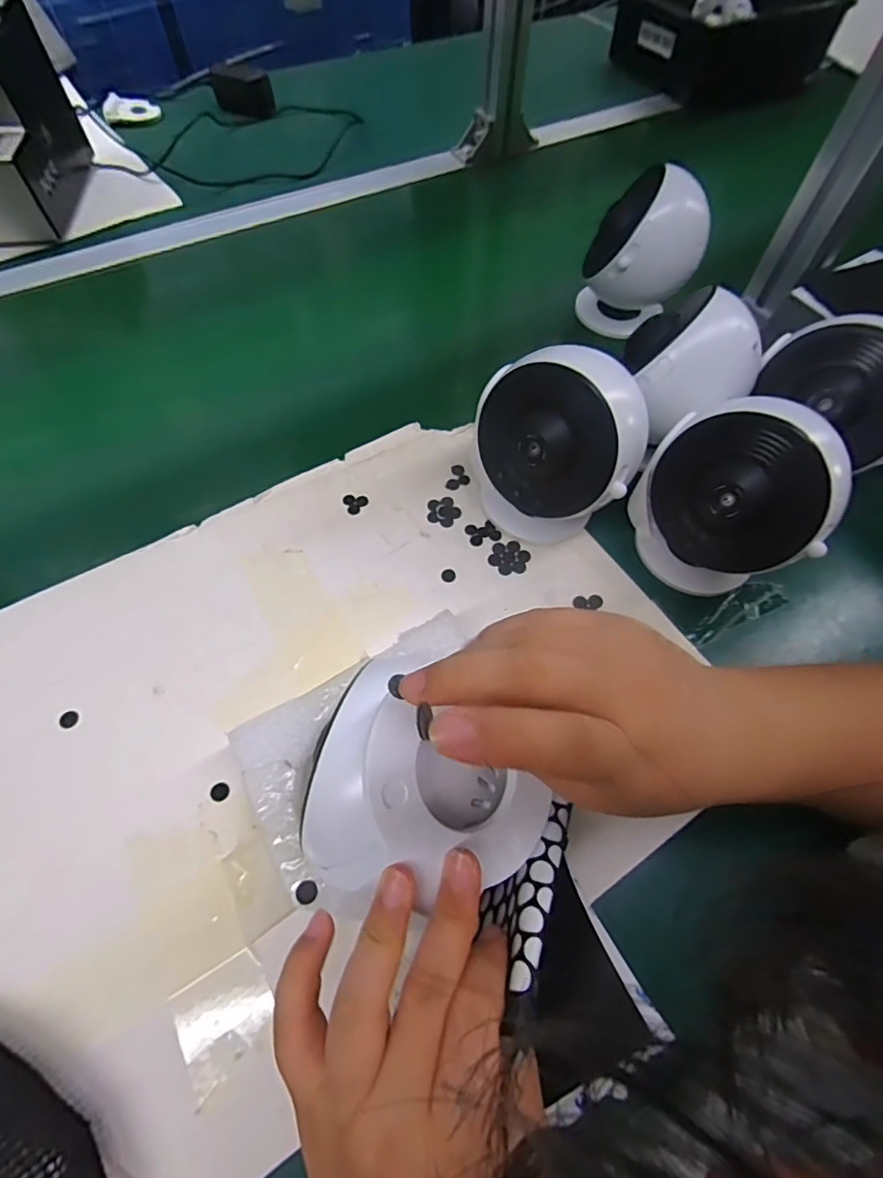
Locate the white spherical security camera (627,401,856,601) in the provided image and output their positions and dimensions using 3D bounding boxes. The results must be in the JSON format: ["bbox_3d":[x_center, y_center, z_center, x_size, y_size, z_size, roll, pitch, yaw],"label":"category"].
[{"bbox_3d":[0.186,-0.055,0.349,0.110,0.123,0.073,28,64,13],"label":"white spherical security camera"}]

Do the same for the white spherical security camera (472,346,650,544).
[{"bbox_3d":[0.080,-0.095,0.366,0.110,0.123,0.079,39,67,17],"label":"white spherical security camera"}]

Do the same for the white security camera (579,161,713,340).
[{"bbox_3d":[0.179,-0.295,0.490,0.103,0.128,0.083,17,62,7],"label":"white security camera"}]

